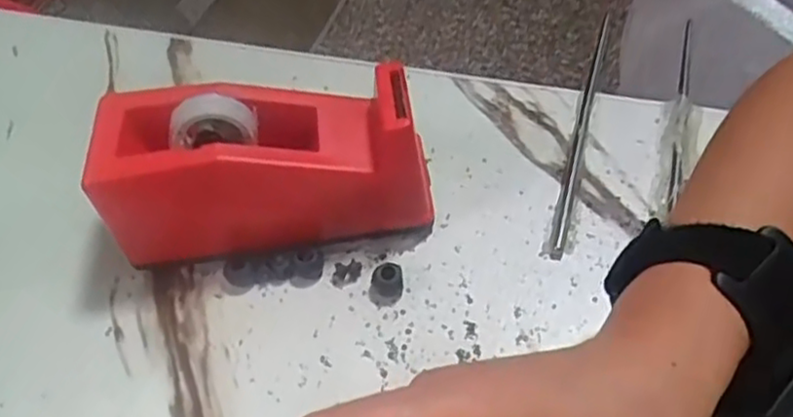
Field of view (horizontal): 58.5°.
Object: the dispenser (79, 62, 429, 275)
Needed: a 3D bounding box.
[{"bbox_3d":[-0.062,-0.020,0.337,0.143,0.075,0.053,-9,51,-2],"label":"dispenser"}]

